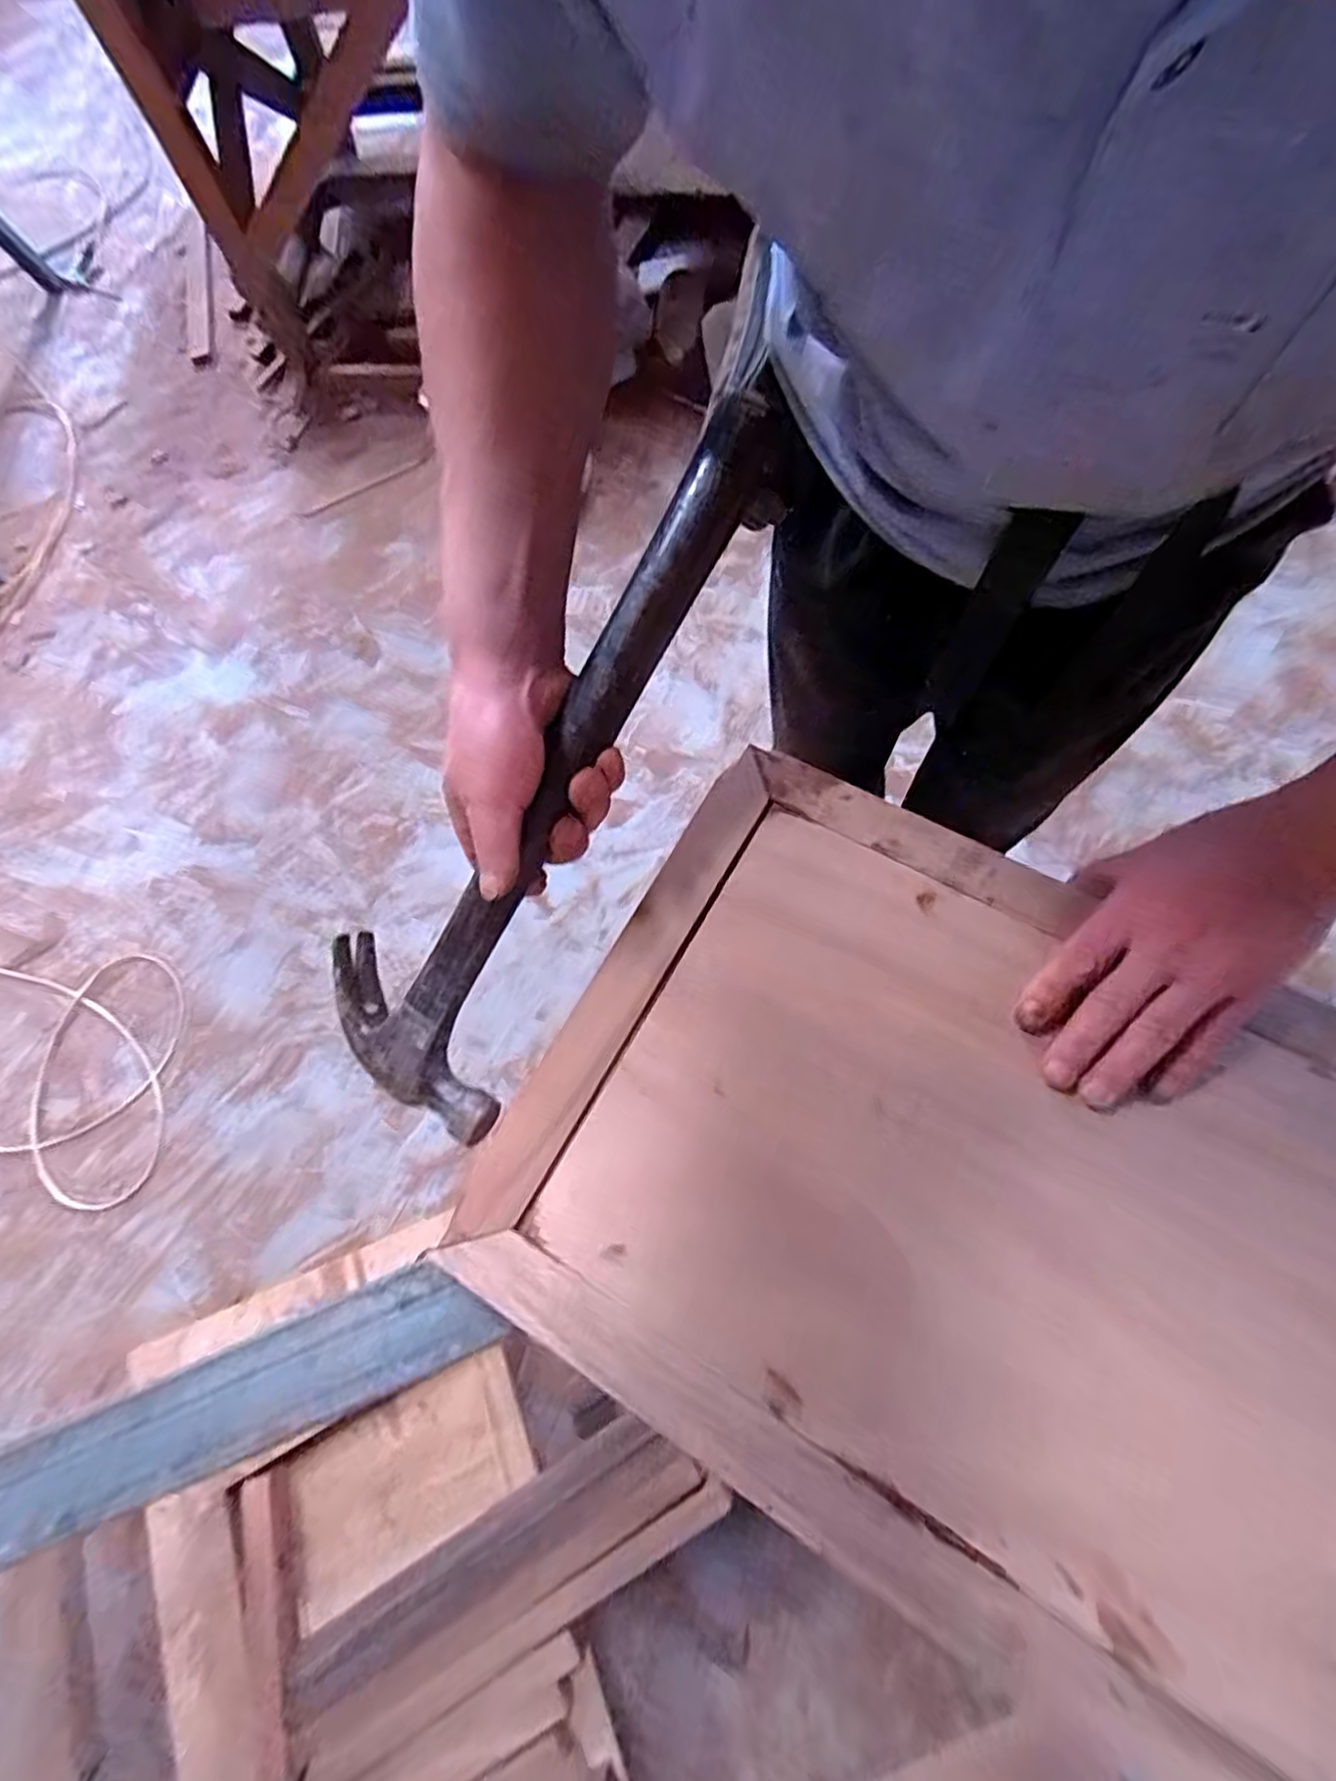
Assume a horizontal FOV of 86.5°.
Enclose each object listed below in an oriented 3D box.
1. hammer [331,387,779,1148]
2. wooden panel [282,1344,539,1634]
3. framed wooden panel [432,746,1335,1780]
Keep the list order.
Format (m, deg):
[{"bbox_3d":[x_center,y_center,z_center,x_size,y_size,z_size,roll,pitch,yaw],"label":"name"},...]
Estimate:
[{"bbox_3d":[-0.067,-0.064,0.383,0.120,0.027,0.393,30,99,10],"label":"hammer"},{"bbox_3d":[-0.297,0.667,0.811,0.271,0.030,0.149,-28,72,-4],"label":"wooden panel"},{"bbox_3d":[0.172,0.163,0.349,0.491,0.049,0.336,29,75,10],"label":"framed wooden panel"}]

